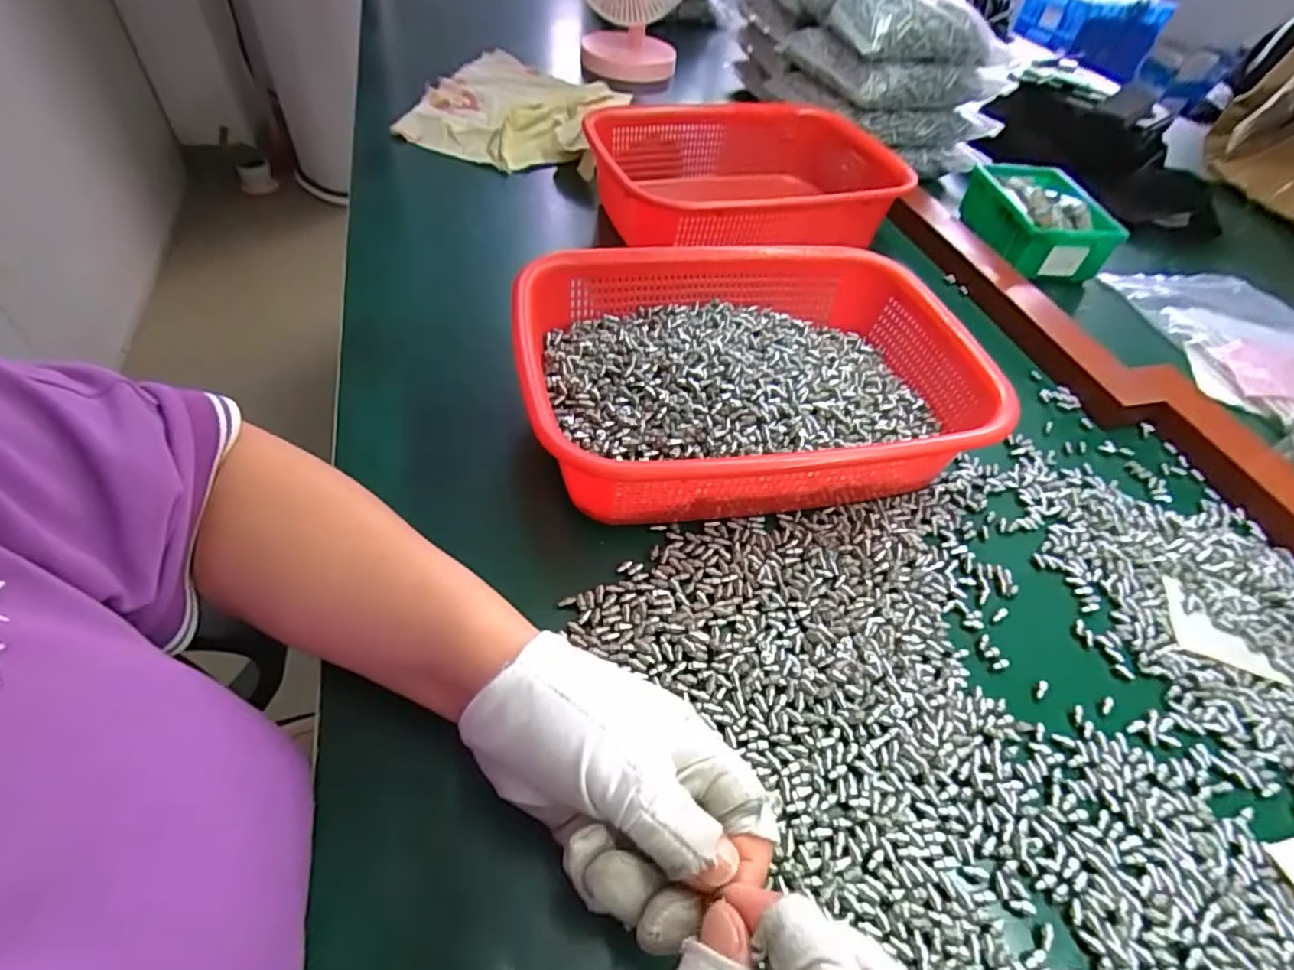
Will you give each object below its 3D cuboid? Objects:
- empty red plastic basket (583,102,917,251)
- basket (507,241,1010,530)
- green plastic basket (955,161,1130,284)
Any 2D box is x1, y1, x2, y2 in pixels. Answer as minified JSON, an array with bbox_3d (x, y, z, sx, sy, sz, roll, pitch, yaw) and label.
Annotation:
[{"bbox_3d":[0.107,-0.300,0.619,0.317,0.086,0.213,-13,52,-16],"label":"empty red plastic basket"},{"bbox_3d":[0.066,-0.069,0.402,0.281,0.076,0.207,-7,50,-12],"label":"basket"},{"bbox_3d":[0.400,-0.280,0.639,0.110,0.049,0.148,3,49,-3],"label":"green plastic basket"}]

